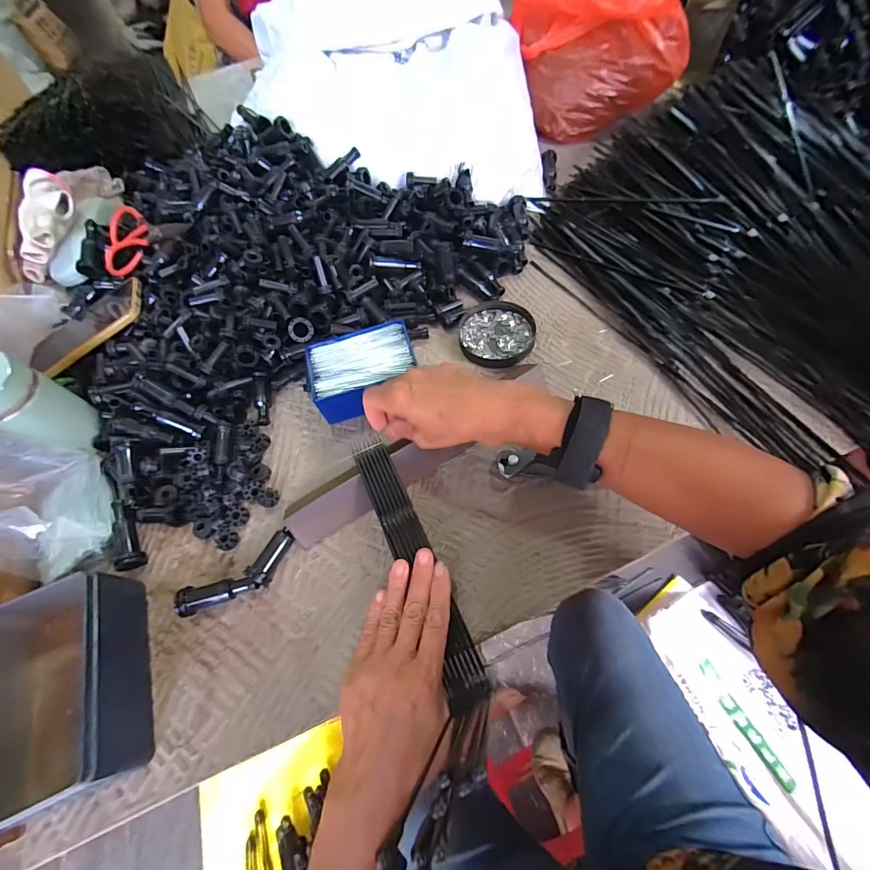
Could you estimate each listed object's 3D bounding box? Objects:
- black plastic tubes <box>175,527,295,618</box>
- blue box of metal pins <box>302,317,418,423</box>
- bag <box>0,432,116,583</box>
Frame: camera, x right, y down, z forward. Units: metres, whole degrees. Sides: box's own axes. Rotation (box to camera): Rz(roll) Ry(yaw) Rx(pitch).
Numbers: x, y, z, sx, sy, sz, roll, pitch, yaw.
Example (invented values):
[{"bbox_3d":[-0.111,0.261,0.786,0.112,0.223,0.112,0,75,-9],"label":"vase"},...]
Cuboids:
[{"bbox_3d":[-0.170,0.125,0.356,0.105,0.023,0.034,-33,64,-10],"label":"black plastic tubes"},{"bbox_3d":[-0.076,-0.069,0.434,0.112,0.036,0.080,-19,61,-3],"label":"blue box of metal pins"},{"bbox_3d":[-0.377,0.054,0.367,0.091,0.088,0.122,-25,61,-7],"label":"bag"}]

